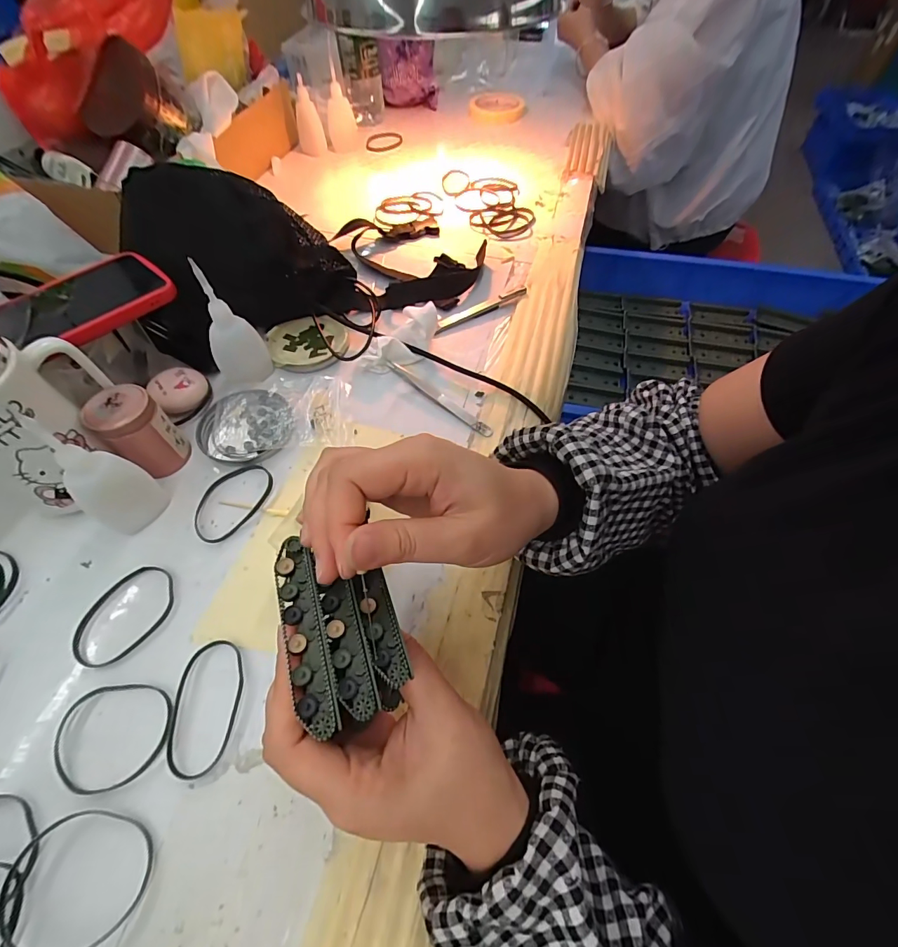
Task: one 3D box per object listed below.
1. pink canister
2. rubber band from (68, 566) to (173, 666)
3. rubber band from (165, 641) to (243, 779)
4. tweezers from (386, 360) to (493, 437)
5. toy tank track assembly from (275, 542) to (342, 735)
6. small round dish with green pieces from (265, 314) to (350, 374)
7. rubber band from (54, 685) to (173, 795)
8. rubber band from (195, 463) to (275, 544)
[{"bbox_3d":[-0.243,-0.033,0.332,0.043,0.064,0.044,0,57,0],"label":"pink canister"},{"bbox_3d":[-0.220,0.096,0.287,0.048,0.004,0.069,31,62,18],"label":"rubber band"},{"bbox_3d":[-0.149,0.141,0.258,0.039,0.004,0.073,-3,57,-2],"label":"rubber band"},{"bbox_3d":[-0.012,-0.070,0.390,0.126,0.010,0.012,36,64,20],"label":"tweezers"},{"bbox_3d":[-0.066,0.070,0.194,0.017,0.007,0.086,-17,61,-11],"label":"toy tank track assembly"},{"bbox_3d":[-0.142,-0.131,0.430,0.077,0.015,0.073,0,57,0],"label":"small round dish with green pieces"},{"bbox_3d":[-0.199,0.154,0.248,0.064,0.004,0.054,-5,58,-3],"label":"rubber band"},{"bbox_3d":[-0.172,0.020,0.335,0.048,0.005,0.070,28,61,16],"label":"rubber band"}]

